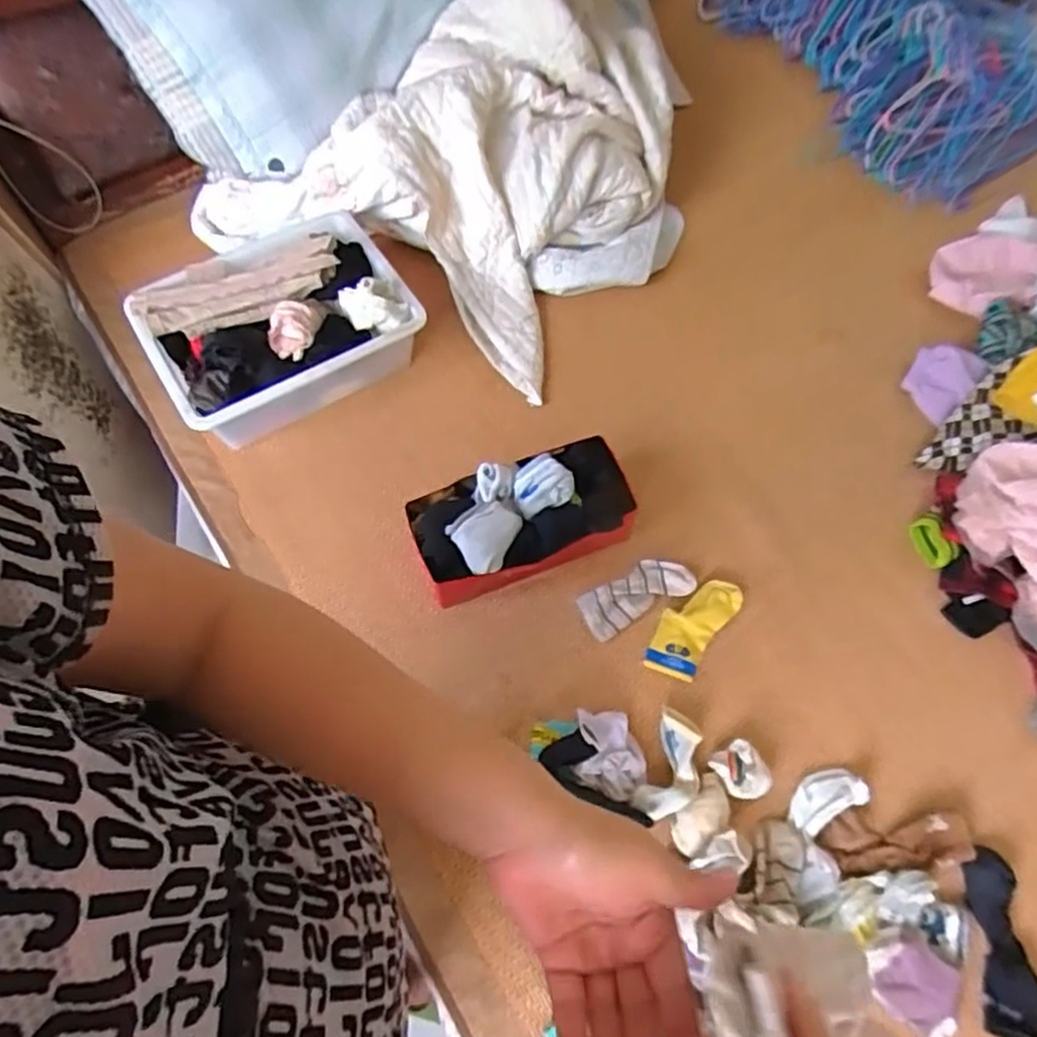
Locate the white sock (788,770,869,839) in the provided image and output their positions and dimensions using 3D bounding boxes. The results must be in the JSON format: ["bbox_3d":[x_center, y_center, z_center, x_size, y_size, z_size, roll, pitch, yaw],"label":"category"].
[{"bbox_3d":[0.359,0.328,0.794,0.092,0.026,0.047,-28,69,-10],"label":"white sock"}]

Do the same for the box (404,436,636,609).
[{"bbox_3d":[0.006,0.002,0.893,0.278,0.117,0.146,-17,67,-6],"label":"box"}]

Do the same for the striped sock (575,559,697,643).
[{"bbox_3d":[0.158,0.101,0.906,0.154,0.008,0.065,-27,68,-10],"label":"striped sock"}]

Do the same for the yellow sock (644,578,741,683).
[{"bbox_3d":[0.229,0.141,0.891,0.073,0.016,0.156,35,72,15],"label":"yellow sock"}]

